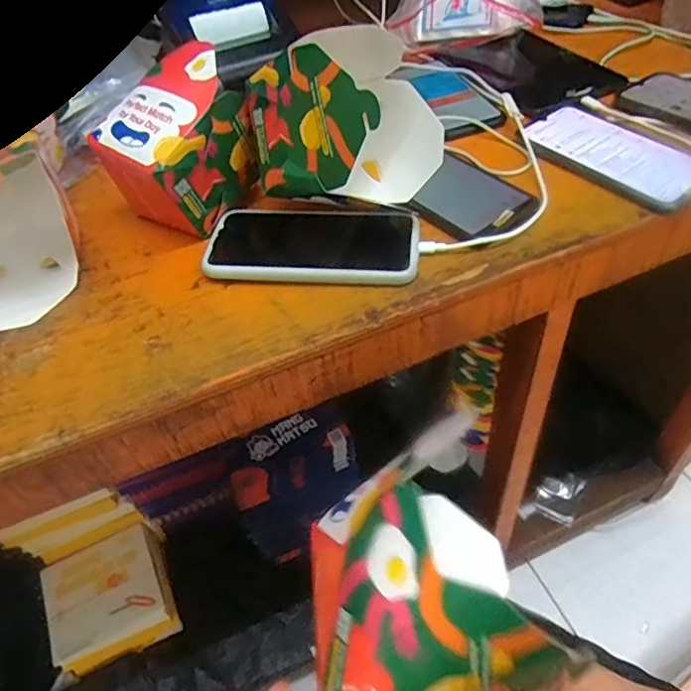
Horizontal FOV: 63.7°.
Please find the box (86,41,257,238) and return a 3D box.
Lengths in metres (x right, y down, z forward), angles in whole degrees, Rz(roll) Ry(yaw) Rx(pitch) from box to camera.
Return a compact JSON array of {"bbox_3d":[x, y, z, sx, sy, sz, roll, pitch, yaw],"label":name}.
[{"bbox_3d":[-0.138,-0.163,0.466,0.105,0.115,0.093,-40,57,-22],"label":"box"}]

